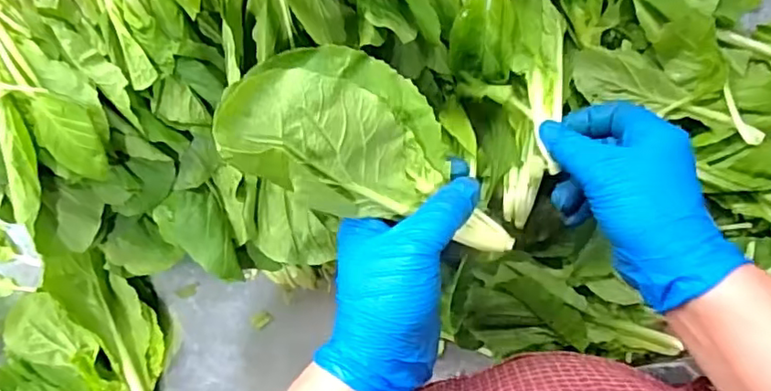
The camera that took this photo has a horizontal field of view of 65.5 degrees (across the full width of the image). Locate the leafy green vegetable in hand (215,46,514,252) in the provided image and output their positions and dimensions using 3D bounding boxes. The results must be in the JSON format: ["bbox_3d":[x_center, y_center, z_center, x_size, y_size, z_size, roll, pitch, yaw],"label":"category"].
[{"bbox_3d":[-0.001,-0.025,0.329,0.155,0.077,0.087,21,92,10],"label":"leafy green vegetable in hand"}]

